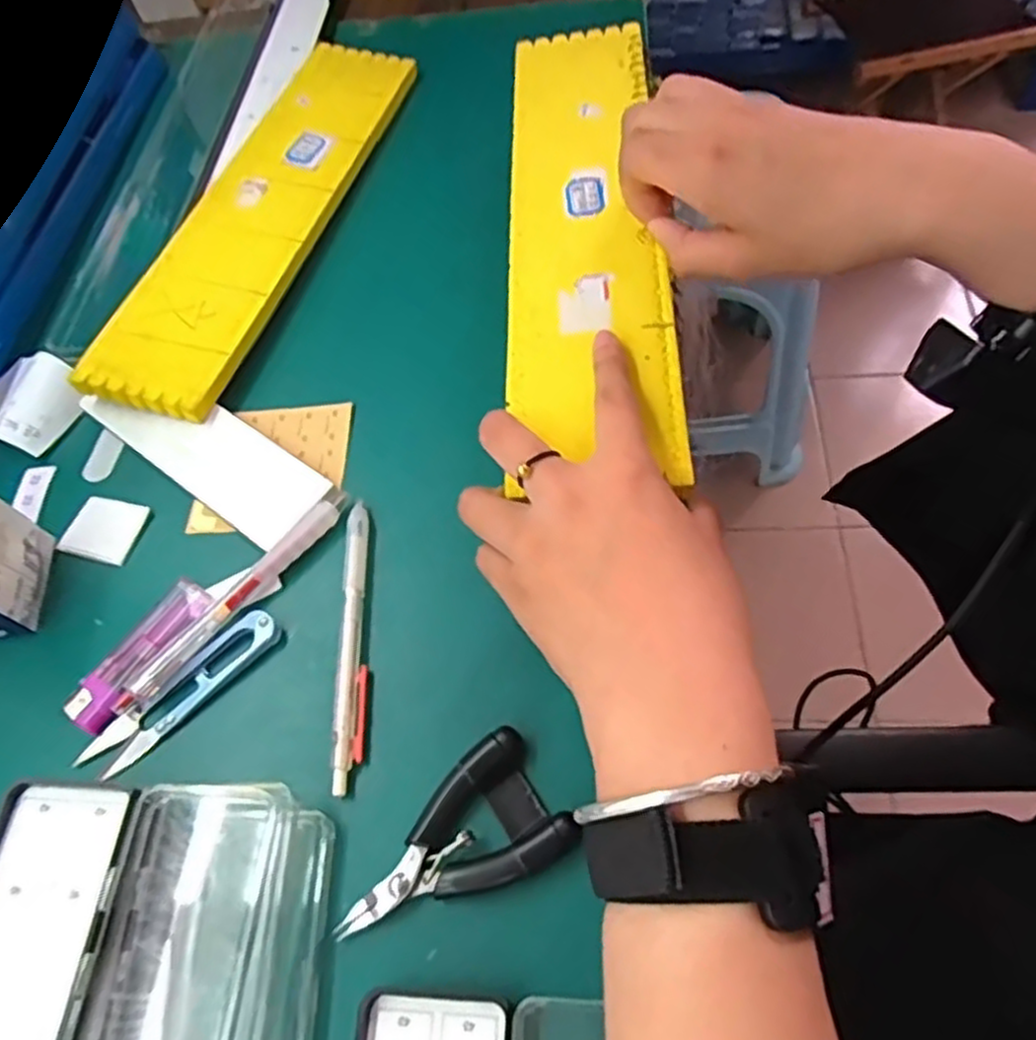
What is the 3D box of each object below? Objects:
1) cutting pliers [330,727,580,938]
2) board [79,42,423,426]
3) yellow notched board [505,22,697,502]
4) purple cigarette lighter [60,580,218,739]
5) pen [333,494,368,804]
[{"bbox_3d":[-0.028,0.129,0.294,0.093,0.024,0.052,-30,61,-10],"label":"cutting pliers"},{"bbox_3d":[-0.164,-0.209,0.487,0.085,0.009,0.338,15,62,7],"label":"board"},{"bbox_3d":[0.035,-0.166,0.402,0.078,0.017,0.336,0,61,-1],"label":"yellow notched board"},{"bbox_3d":[-0.178,0.061,0.349,0.024,0.008,0.077,26,67,20],"label":"purple cigarette lighter"},{"bbox_3d":[-0.077,0.054,0.345,0.014,0.011,0.136,-7,60,3],"label":"pen"}]

